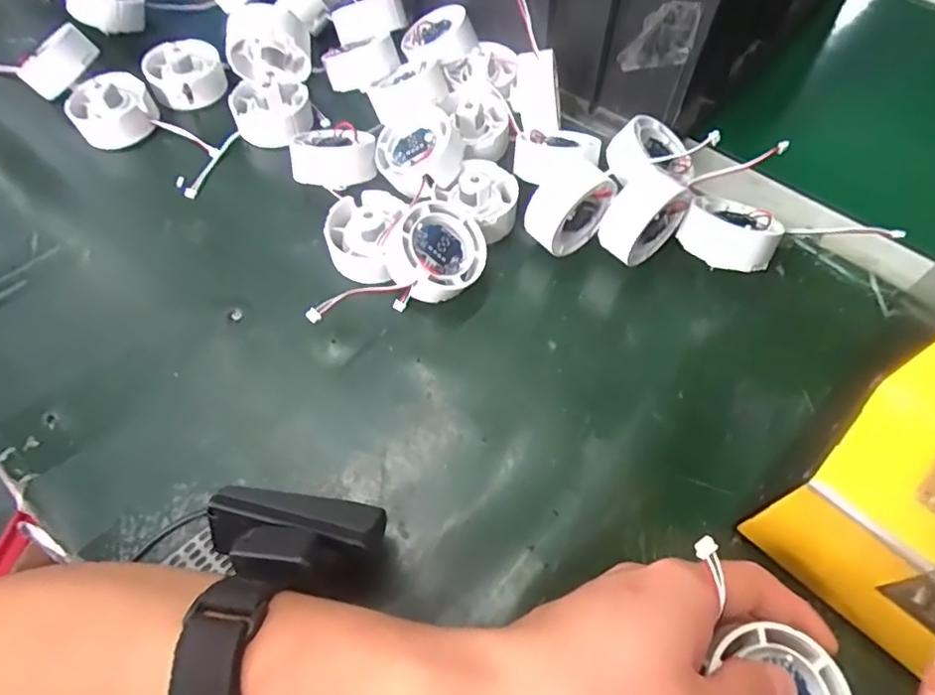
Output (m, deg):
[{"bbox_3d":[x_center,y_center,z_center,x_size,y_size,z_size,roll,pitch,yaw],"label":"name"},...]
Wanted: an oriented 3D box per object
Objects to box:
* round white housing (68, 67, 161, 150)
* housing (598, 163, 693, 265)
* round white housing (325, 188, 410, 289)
[{"bbox_3d":[-0.254,-0.171,0.426,0.054,0.035,0.053,0,60,0],"label":"round white housing"},{"bbox_3d":[0.102,-0.073,0.351,0.034,0.055,0.048,36,66,18],"label":"housing"},{"bbox_3d":[-0.062,-0.068,0.361,0.046,0.031,0.058,9,61,5],"label":"round white housing"}]

